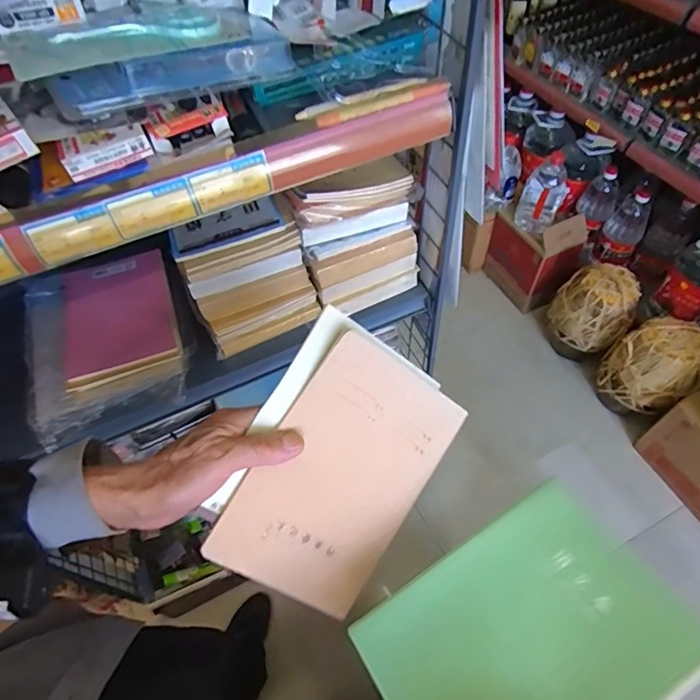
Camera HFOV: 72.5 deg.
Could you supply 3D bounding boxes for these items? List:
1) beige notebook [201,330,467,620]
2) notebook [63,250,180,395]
[{"bbox_3d":[-0.004,0.104,0.387,0.139,0.009,0.199,36,83,-20],"label":"beige notebook"},{"bbox_3d":[-0.331,-0.057,0.674,0.153,0.026,0.205,-19,57,-9],"label":"notebook"}]

